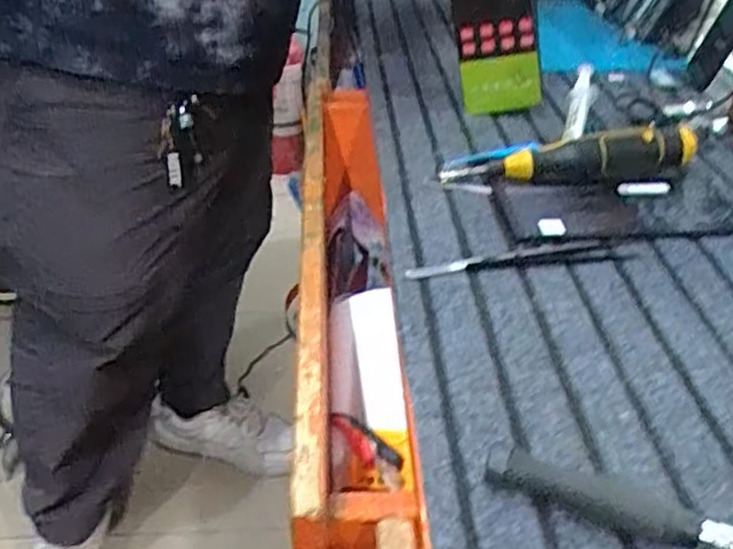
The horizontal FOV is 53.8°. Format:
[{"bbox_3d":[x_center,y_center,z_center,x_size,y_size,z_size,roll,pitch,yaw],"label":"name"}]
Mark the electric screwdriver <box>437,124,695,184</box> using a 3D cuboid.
[{"bbox_3d":[0.174,-0.102,0.622,0.219,0.039,0.044,-1,35,-1],"label":"electric screwdriver"}]

